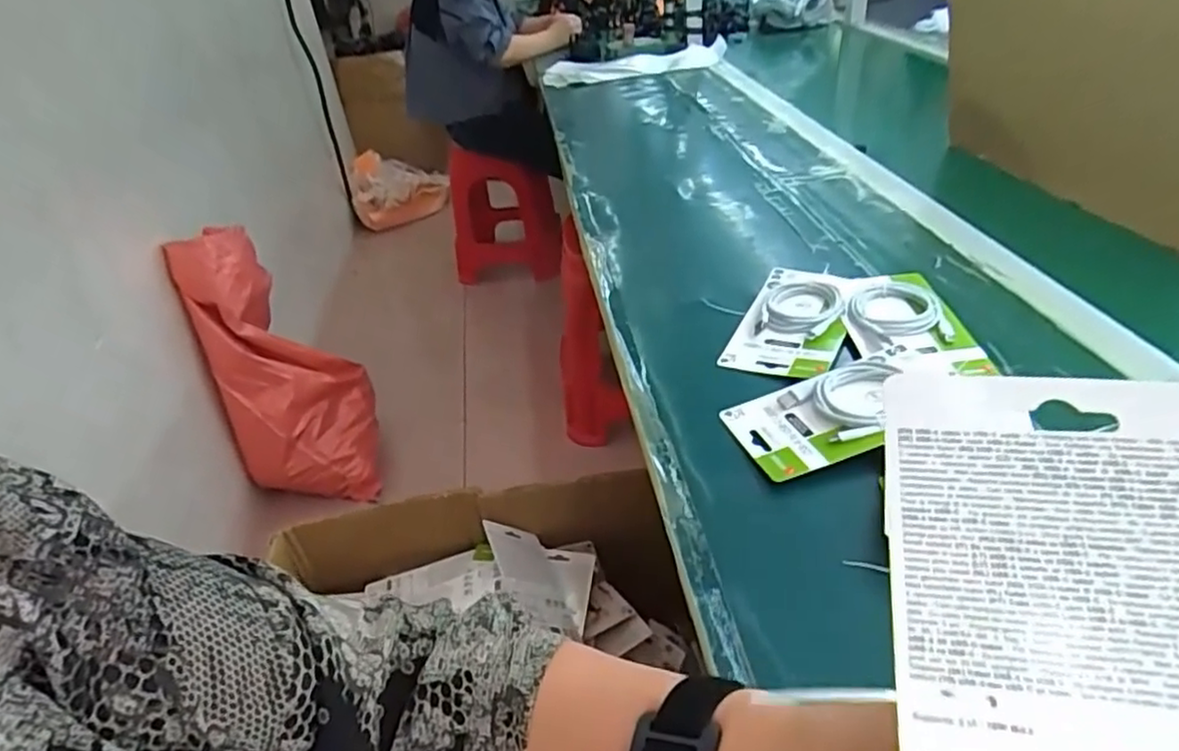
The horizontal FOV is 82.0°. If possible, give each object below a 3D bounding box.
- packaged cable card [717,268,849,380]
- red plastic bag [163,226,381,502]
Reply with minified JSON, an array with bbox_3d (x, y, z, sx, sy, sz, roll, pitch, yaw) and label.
[{"bbox_3d":[0.202,-0.056,0.672,0.097,0.018,0.169,12,40,25],"label":"packaged cable card"},{"bbox_3d":[-0.664,-0.014,1.515,0.158,0.662,0.321,-4,29,44],"label":"red plastic bag"}]

